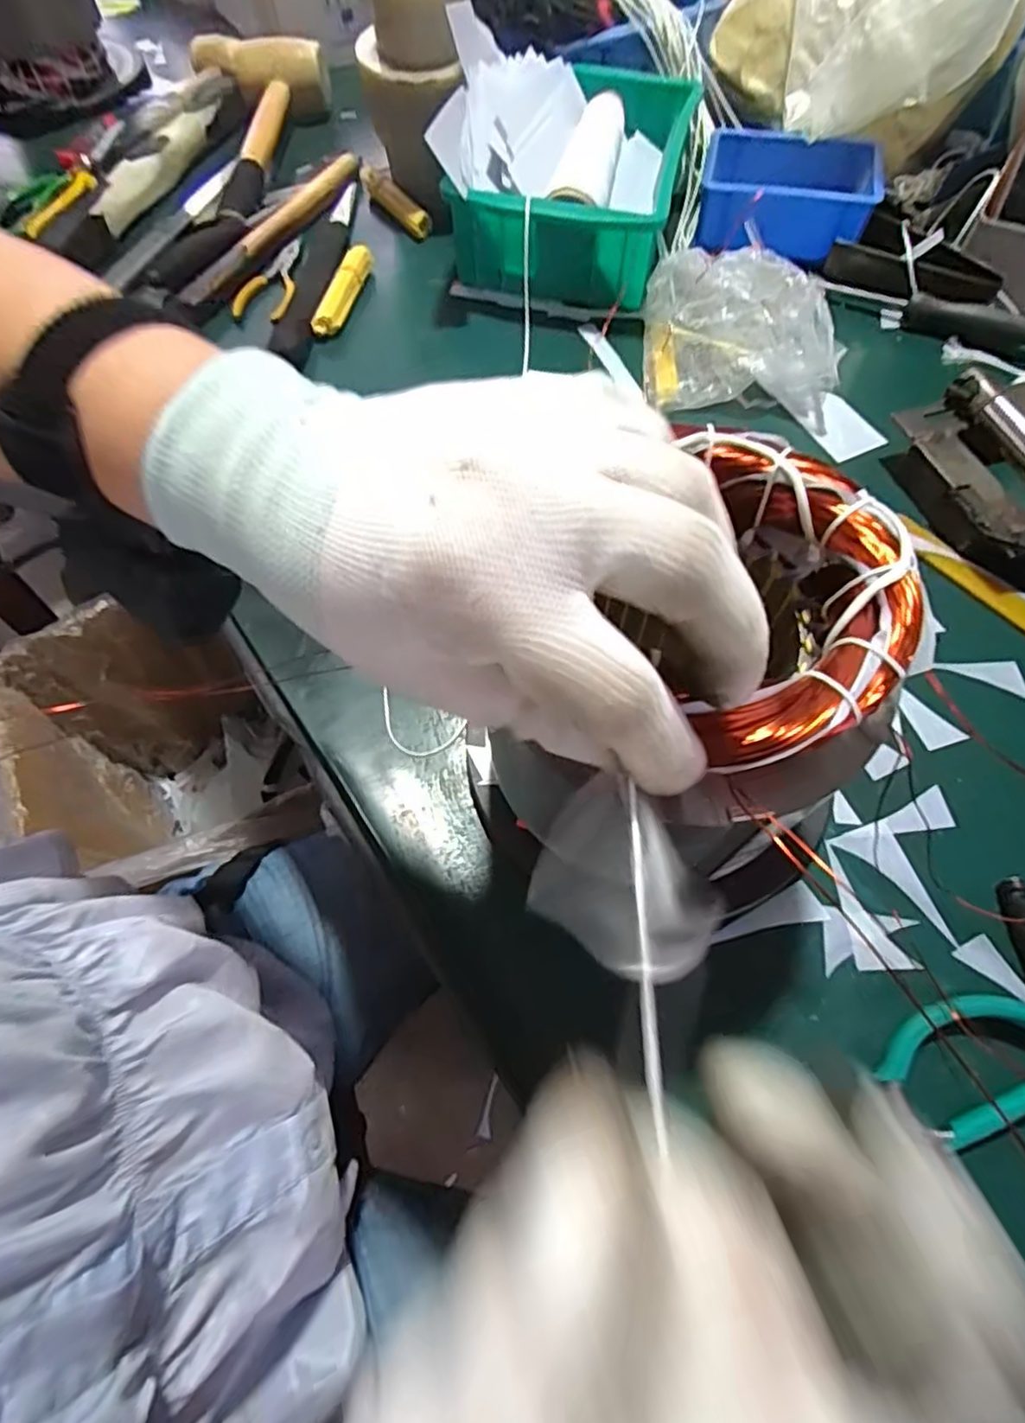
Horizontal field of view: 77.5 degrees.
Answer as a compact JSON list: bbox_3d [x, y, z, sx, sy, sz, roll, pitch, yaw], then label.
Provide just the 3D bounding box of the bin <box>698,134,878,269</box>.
[{"bbox_3d":[0.235,-0.448,0.555,0.143,0.052,0.103,14,65,7],"label":"bin"}]

